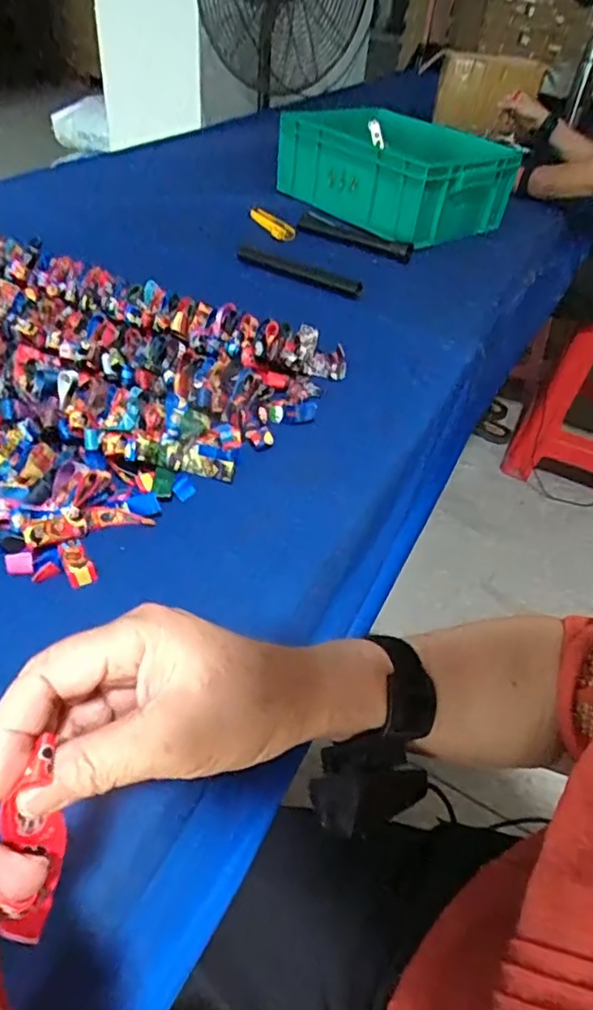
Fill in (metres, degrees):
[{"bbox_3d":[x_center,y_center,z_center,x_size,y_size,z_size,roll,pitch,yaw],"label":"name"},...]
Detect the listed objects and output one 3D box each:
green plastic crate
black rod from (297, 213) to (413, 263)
[{"bbox_3d":[0.189,-0.660,1.205,0.275,0.160,0.397,-30,54,-33],"label":"green plastic crate"},{"bbox_3d":[0.104,-0.487,1.088,0.216,0.025,0.030,21,45,16],"label":"black rod"}]

